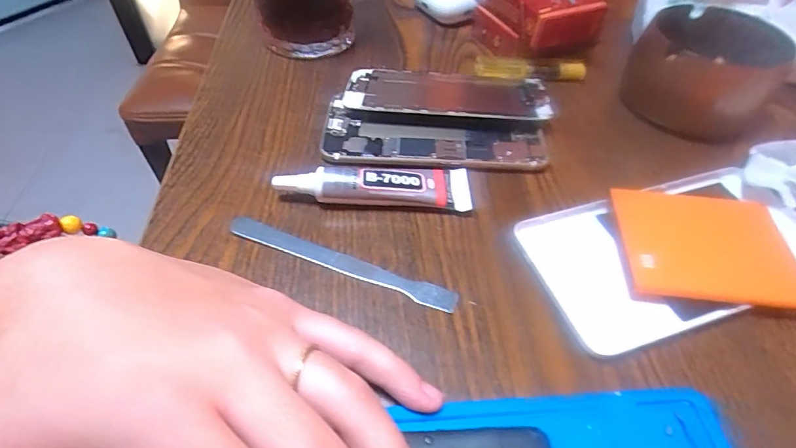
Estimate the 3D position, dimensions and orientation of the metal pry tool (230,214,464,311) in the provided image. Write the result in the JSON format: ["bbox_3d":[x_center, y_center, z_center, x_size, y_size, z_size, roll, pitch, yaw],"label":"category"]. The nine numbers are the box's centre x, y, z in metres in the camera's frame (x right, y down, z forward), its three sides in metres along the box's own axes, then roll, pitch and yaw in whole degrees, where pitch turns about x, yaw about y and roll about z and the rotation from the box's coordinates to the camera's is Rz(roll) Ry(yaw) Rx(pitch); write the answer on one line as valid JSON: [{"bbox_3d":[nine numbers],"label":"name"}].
[{"bbox_3d":[-0.030,0.018,0.216,0.120,0.004,0.011,18,52,13],"label":"metal pry tool"}]

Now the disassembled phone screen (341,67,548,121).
[{"bbox_3d":[0.033,-0.090,0.301,0.136,0.009,0.060,1,50,0],"label":"disassembled phone screen"}]

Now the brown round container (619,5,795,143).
[{"bbox_3d":[0.205,-0.112,0.299,0.081,0.051,0.100,23,54,17],"label":"brown round container"}]

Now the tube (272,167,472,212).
[{"bbox_3d":[-0.013,-0.023,0.242,0.103,0.017,0.025,2,50,1],"label":"tube"}]

